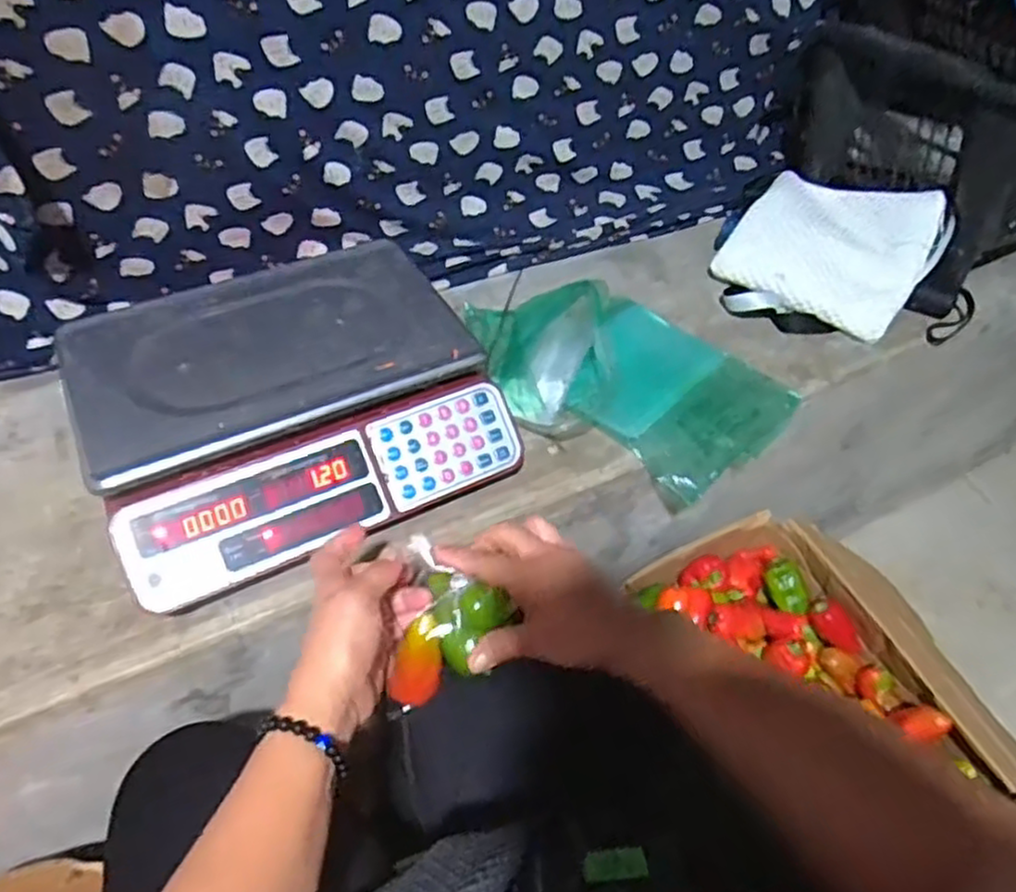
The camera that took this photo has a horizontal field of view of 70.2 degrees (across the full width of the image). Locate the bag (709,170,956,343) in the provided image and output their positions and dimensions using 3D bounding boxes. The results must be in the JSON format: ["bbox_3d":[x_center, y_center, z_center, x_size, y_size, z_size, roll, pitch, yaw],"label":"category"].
[{"bbox_3d":[0.389,-0.240,0.891,0.229,0.100,0.216,32,55,24],"label":"bag"}]

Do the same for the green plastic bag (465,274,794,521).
[{"bbox_3d":[0.106,-0.097,0.776,0.342,0.066,0.258,36,56,26],"label":"green plastic bag"}]

